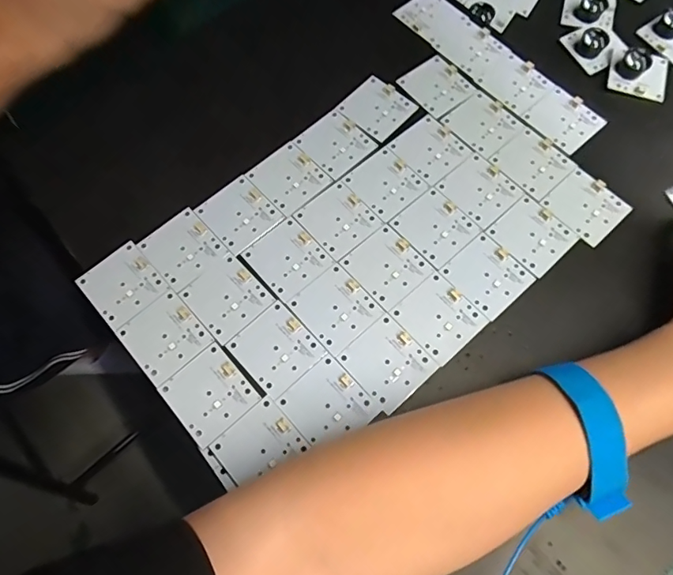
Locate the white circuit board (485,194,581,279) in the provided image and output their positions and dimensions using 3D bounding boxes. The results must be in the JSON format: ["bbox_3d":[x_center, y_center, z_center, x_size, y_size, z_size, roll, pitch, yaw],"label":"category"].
[{"bbox_3d":[0.131,-0.035,0.313,0.043,0.004,0.047,-40,73,-14],"label":"white circuit board"}]

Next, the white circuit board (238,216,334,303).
[{"bbox_3d":[-0.032,-0.019,0.309,0.043,0.006,0.048,-39,73,-13],"label":"white circuit board"}]

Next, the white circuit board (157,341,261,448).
[{"bbox_3d":[-0.076,0.063,0.278,0.043,0.006,0.046,-40,73,-14],"label":"white circuit board"}]

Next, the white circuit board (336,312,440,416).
[{"bbox_3d":[0.031,0.045,0.283,0.043,0.004,0.046,-40,73,-14],"label":"white circuit board"}]

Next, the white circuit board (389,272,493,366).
[{"bbox_3d":[0.064,0.018,0.293,0.042,0.004,0.046,-40,73,-14],"label":"white circuit board"}]

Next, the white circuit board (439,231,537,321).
[{"bbox_3d":[0.098,-0.008,0.303,0.043,0.004,0.046,-39,73,-14],"label":"white circuit board"}]

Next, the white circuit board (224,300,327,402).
[{"bbox_3d":[-0.037,0.038,0.287,0.043,0.005,0.046,-41,73,-14],"label":"white circuit board"}]

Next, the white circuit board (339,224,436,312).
[{"bbox_3d":[0.033,-0.014,0.306,0.043,0.004,0.047,-39,73,-13],"label":"white circuit board"}]

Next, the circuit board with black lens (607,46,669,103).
[{"bbox_3d":[0.257,-0.184,0.391,0.047,0.017,0.040,14,69,6],"label":"circuit board with black lens"}]

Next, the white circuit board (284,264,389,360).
[{"bbox_3d":[0.000,0.013,0.294,0.043,0.004,0.046,-40,73,-14],"label":"white circuit board"}]

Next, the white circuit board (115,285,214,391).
[{"bbox_3d":[-0.107,0.030,0.288,0.042,0.004,0.046,-39,73,-14],"label":"white circuit board"}]

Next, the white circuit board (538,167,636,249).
[{"bbox_3d":[0.172,-0.056,0.320,0.043,0.004,0.046,-41,73,-14],"label":"white circuit board"}]

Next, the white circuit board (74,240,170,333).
[{"bbox_3d":[-0.138,-0.001,0.302,0.046,0.007,0.043,42,75,16],"label":"white circuit board"}]

